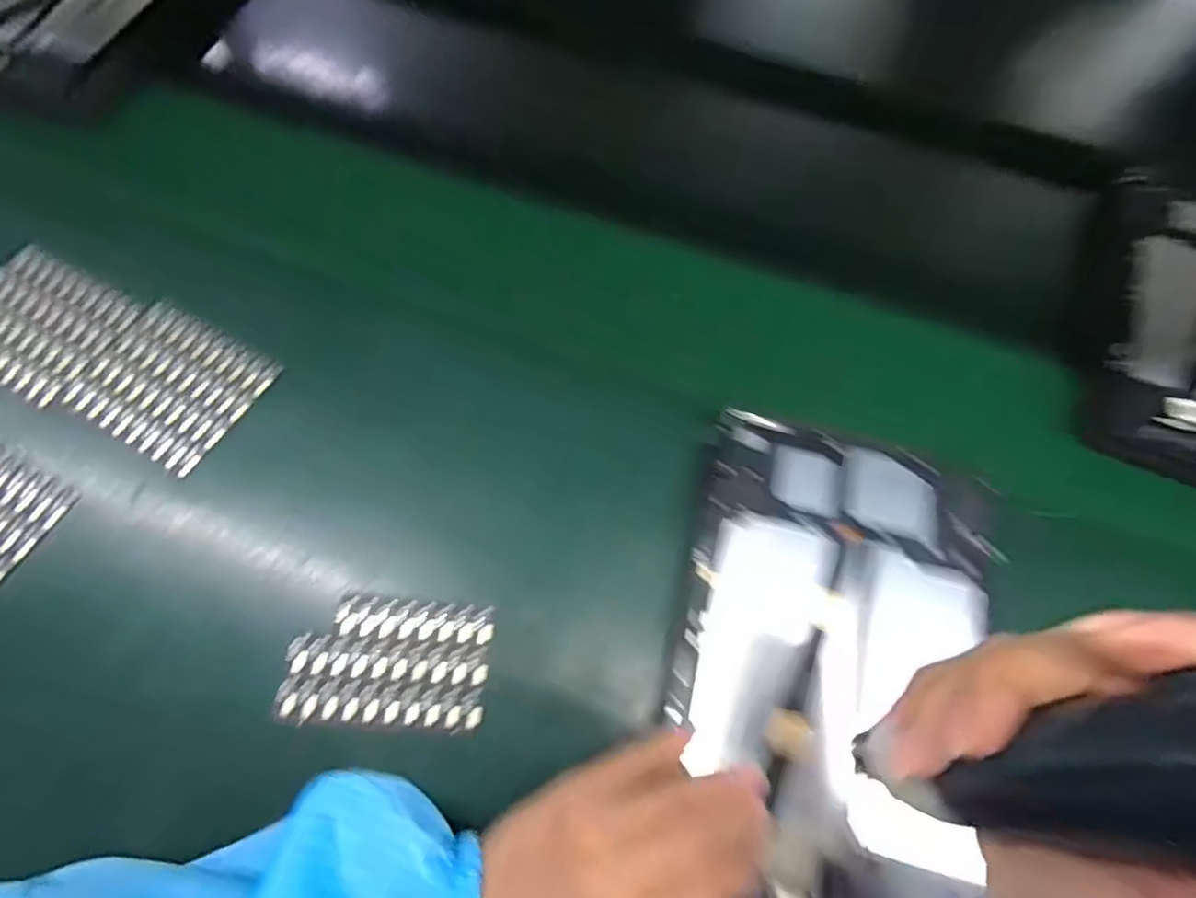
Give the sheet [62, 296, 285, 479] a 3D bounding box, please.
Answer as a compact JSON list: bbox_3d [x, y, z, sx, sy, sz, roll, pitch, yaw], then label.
[{"bbox_3d":[-0.265,-0.043,0.372,0.107,0.010,0.084,29,66,9],"label":"sheet"}]

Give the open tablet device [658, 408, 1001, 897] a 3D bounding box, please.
[{"bbox_3d":[0.113,0.102,0.298,0.146,0.014,0.235,15,66,6],"label":"open tablet device"}]

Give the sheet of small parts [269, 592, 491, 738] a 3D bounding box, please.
[{"bbox_3d":[-0.107,0.110,0.314,0.100,0.010,0.062,5,64,-3],"label":"sheet of small parts"}]

